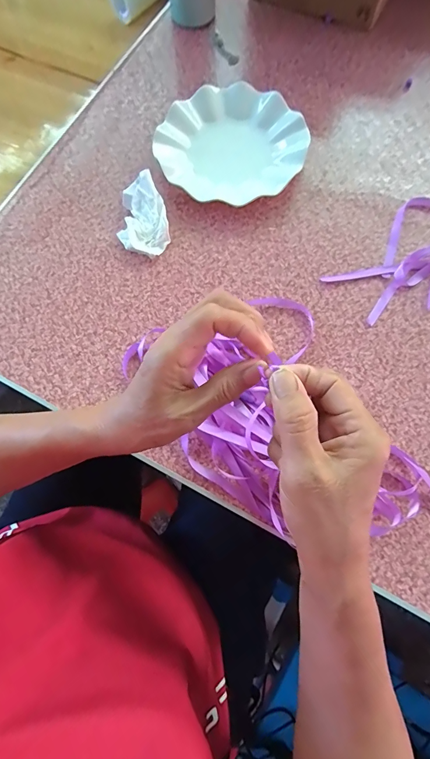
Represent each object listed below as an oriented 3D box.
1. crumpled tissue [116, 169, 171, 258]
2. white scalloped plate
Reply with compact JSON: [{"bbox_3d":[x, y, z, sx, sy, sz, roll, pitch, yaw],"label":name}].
[{"bbox_3d":[-0.089,-0.197,0.444,0.058,0.030,0.095,-11,74,-1],"label":"crumpled tissue"},{"bbox_3d":[0.021,-0.300,0.473,0.185,0.026,0.168,-8,74,-1],"label":"white scalloped plate"}]

